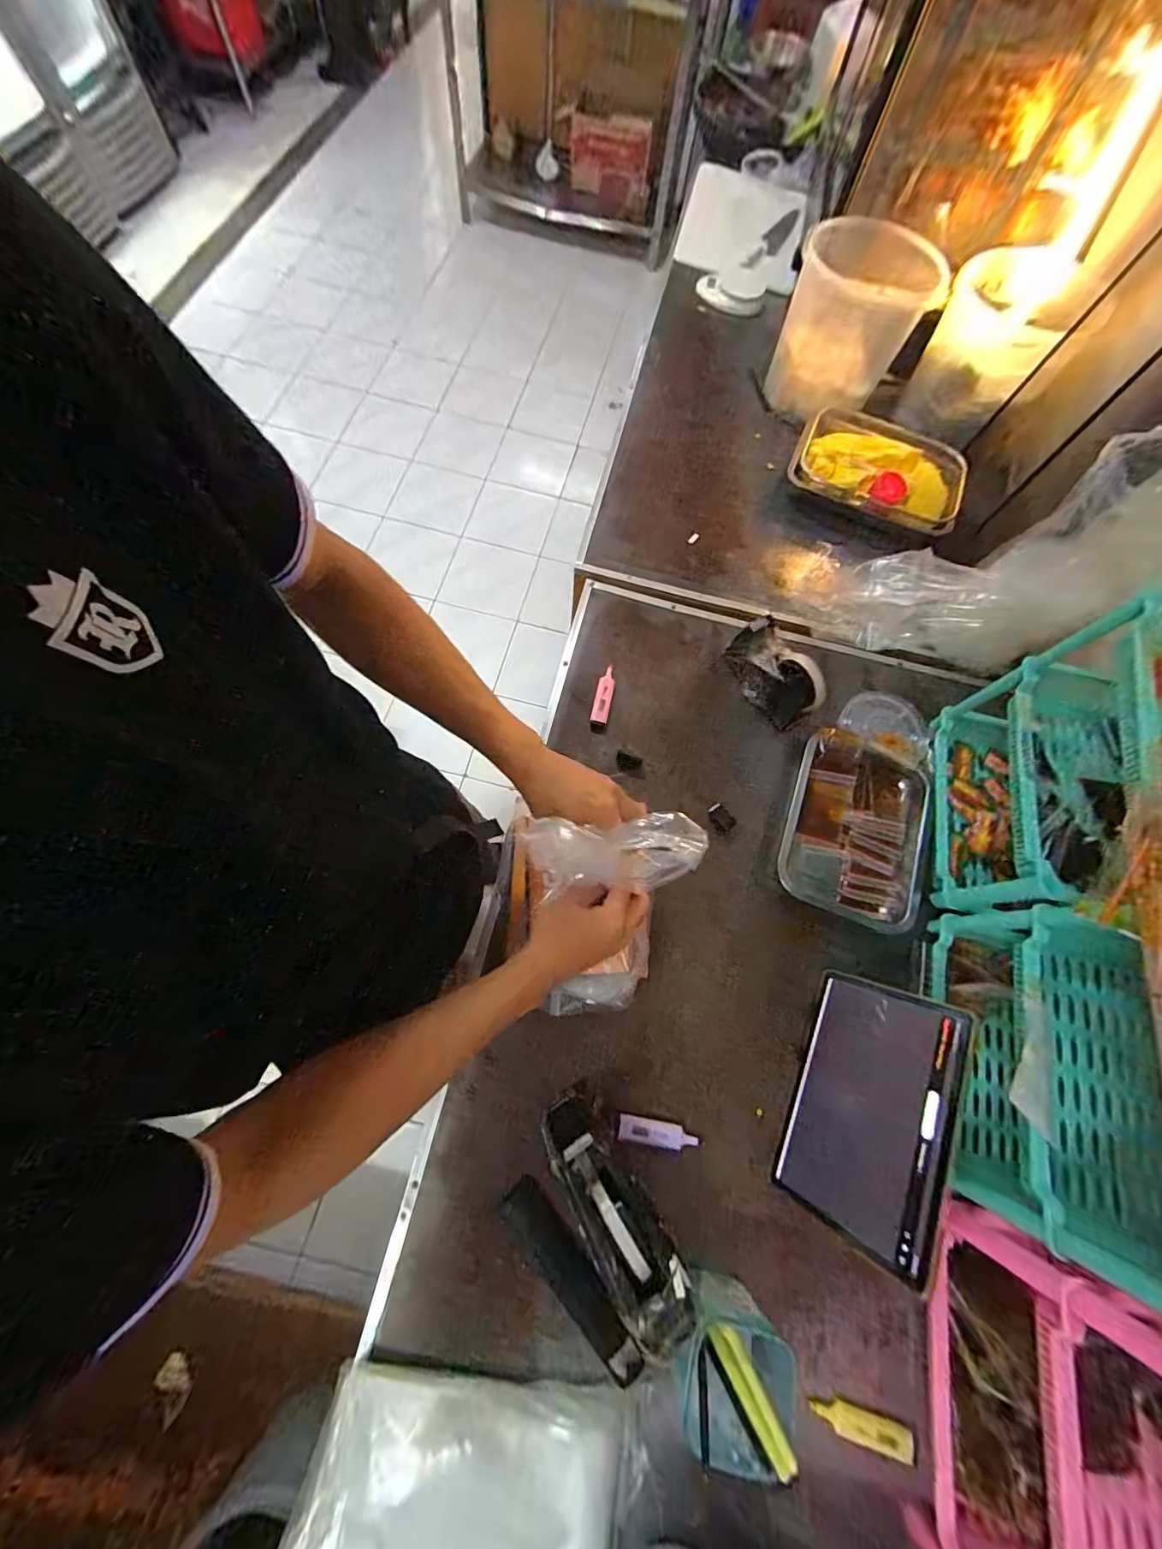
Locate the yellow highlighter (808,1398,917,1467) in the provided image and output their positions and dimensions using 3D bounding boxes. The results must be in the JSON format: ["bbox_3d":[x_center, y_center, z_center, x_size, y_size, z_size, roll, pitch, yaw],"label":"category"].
[{"bbox_3d":[0.286,0.665,0.503,0.098,0.014,0.027,5,69,16],"label":"yellow highlighter"}]

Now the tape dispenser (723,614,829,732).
[{"bbox_3d":[0.287,-0.152,0.747,0.067,0.089,0.158,-25,75,-13],"label":"tape dispenser"}]

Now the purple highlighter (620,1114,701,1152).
[{"bbox_3d":[0.090,0.421,0.578,0.092,0.012,0.025,11,70,1],"label":"purple highlighter"}]

